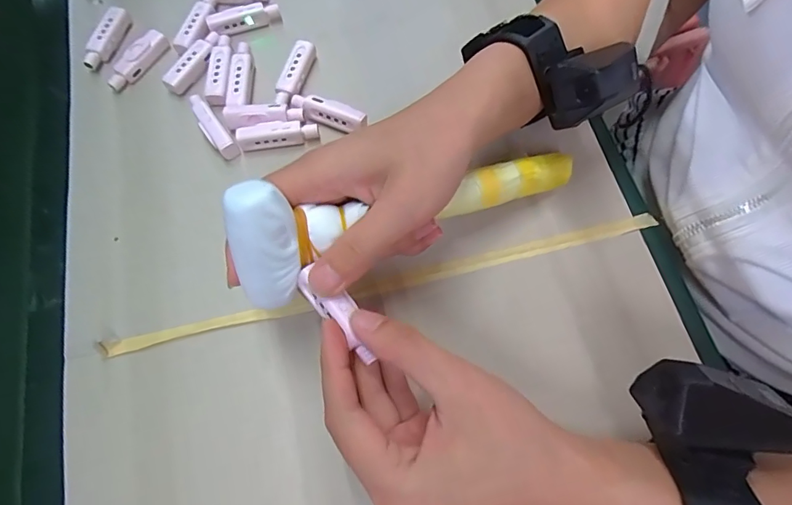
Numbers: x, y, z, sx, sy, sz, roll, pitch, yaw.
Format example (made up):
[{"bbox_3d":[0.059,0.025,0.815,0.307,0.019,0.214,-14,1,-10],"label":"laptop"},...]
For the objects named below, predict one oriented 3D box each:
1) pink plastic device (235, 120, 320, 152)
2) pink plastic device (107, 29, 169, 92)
[{"bbox_3d":[-0.084,-0.084,0.335,0.056,0.017,0.013,-6,69,1],"label":"pink plastic device"},{"bbox_3d":[-0.201,-0.148,0.364,0.014,0.016,0.056,30,74,13],"label":"pink plastic device"}]

